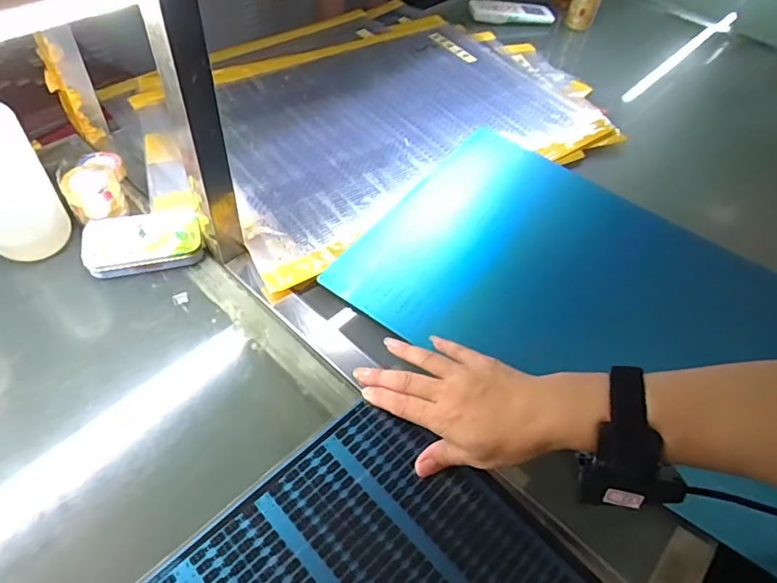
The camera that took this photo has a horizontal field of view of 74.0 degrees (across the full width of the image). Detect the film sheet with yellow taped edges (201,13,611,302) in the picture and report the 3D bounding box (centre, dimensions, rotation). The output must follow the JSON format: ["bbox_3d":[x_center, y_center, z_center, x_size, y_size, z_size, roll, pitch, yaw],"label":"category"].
[{"bbox_3d":[-0.006,-0.252,0.728,0.531,0.015,0.404,-26,59,-23],"label":"film sheet with yellow taped edges"}]

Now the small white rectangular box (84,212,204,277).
[{"bbox_3d":[-0.253,-0.050,0.537,0.111,0.025,0.065,-11,54,-15],"label":"small white rectangular box"}]

